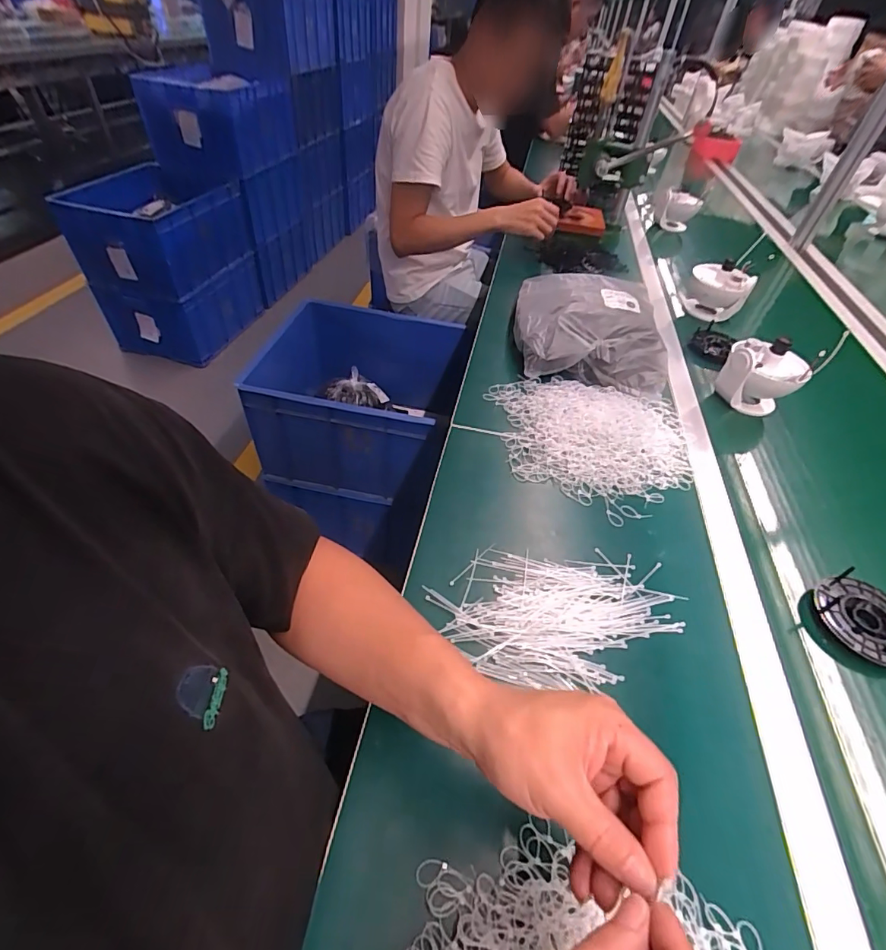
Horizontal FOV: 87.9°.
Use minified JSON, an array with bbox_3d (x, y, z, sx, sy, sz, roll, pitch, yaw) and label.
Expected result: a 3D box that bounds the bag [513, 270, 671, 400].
[{"bbox_3d":[0.264,-0.275,0.849,0.251,0.089,0.322,9,46,3],"label":"bag"}]

